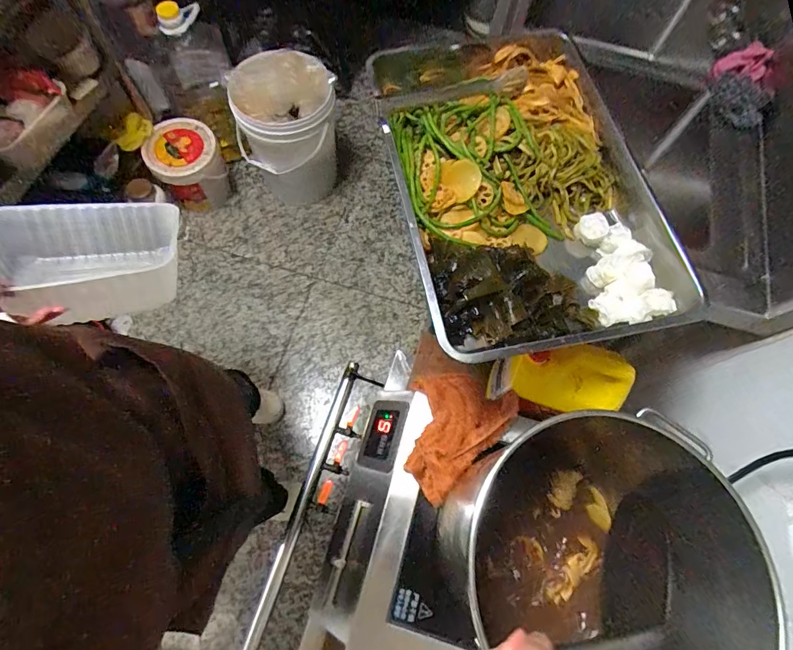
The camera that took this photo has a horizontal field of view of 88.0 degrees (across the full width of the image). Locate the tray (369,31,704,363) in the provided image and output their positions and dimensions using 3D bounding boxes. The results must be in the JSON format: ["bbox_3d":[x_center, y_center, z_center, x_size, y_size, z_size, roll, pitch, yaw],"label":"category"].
[{"bbox_3d":[0.205,-0.245,0.688,0.415,0.074,0.605,-10,69,-7],"label":"tray"}]

